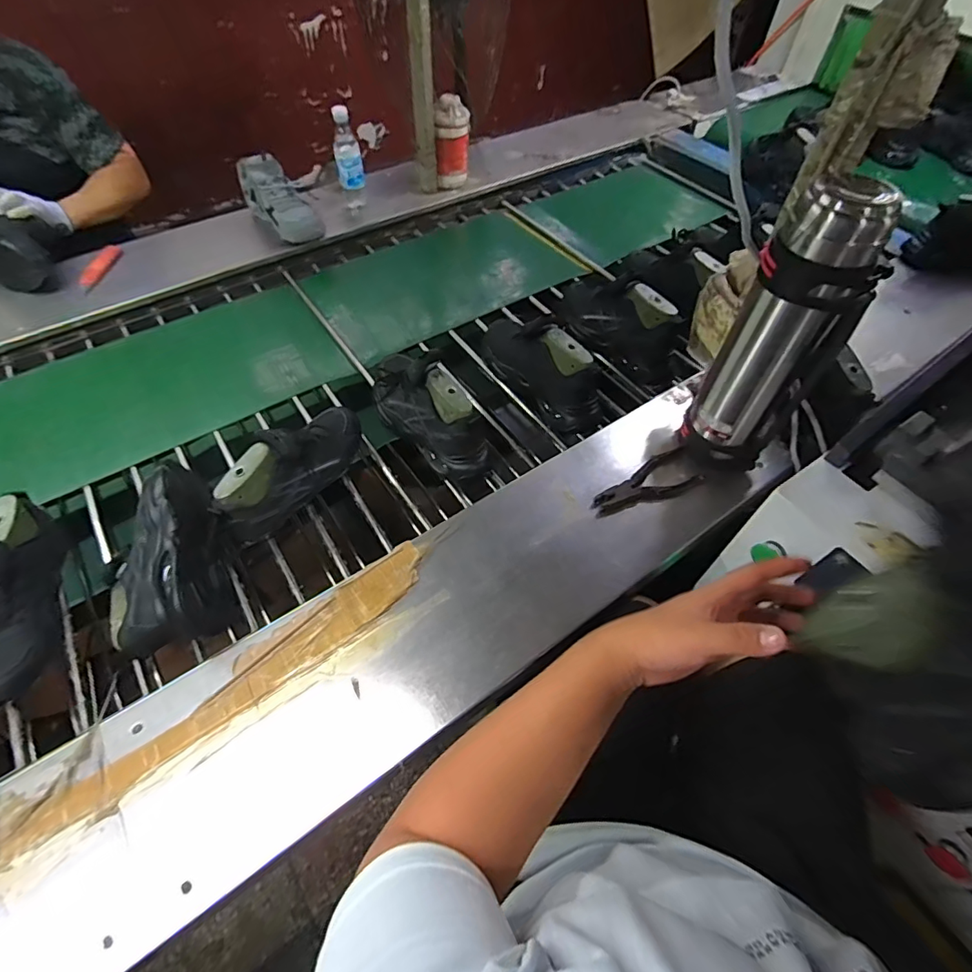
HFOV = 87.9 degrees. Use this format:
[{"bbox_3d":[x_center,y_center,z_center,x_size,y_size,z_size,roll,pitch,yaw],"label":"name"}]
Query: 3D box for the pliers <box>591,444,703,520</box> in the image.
[{"bbox_3d":[0.249,-0.006,0.786,0.192,0.019,0.081,-23,55,-16],"label":"pliers"}]

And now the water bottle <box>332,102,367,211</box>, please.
[{"bbox_3d":[-0.325,-0.768,1.194,0.064,0.198,0.056,-8,56,-7],"label":"water bottle"}]

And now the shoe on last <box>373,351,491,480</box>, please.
[{"bbox_3d":[-0.095,-0.130,0.824,0.090,0.147,0.237,-37,60,-24],"label":"shoe on last"}]

